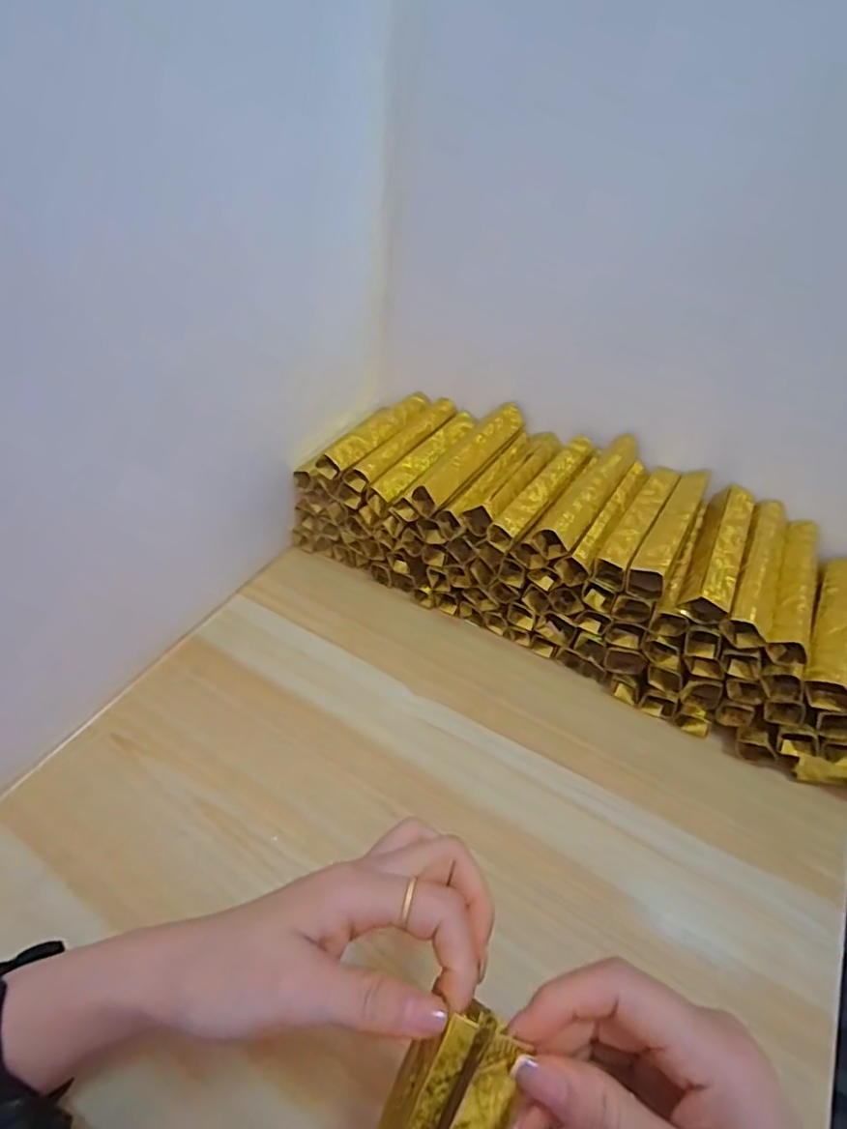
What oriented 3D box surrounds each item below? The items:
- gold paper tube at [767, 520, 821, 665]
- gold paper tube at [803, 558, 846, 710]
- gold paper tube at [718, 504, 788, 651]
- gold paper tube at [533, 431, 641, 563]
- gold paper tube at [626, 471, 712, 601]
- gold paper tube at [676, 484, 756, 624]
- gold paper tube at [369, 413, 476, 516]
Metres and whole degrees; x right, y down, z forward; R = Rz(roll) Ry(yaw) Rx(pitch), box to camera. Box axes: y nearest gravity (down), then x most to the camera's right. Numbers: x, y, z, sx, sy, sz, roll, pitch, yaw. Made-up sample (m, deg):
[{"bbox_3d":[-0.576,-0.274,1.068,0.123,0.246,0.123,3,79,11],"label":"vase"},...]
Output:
[{"bbox_3d":[0.249,0.012,0.382,0.025,0.022,0.132,23,48,21],"label":"gold paper tube"},{"bbox_3d":[0.270,0.037,0.379,0.026,0.021,0.132,22,48,21],"label":"gold paper tube"},{"bbox_3d":[0.226,0.002,0.388,0.026,0.024,0.136,23,48,21],"label":"gold paper tube"},{"bbox_3d":[0.120,-0.053,0.412,0.026,0.020,0.128,26,49,24],"label":"gold paper tube"},{"bbox_3d":[0.173,-0.029,0.400,0.023,0.021,0.129,23,48,21],"label":"gold paper tube"},{"bbox_3d":[0.201,-0.010,0.393,0.029,0.025,0.130,22,48,20],"label":"gold paper tube"},{"bbox_3d":[0.003,-0.087,0.483,0.025,0.029,0.132,26,49,24],"label":"gold paper tube"}]

